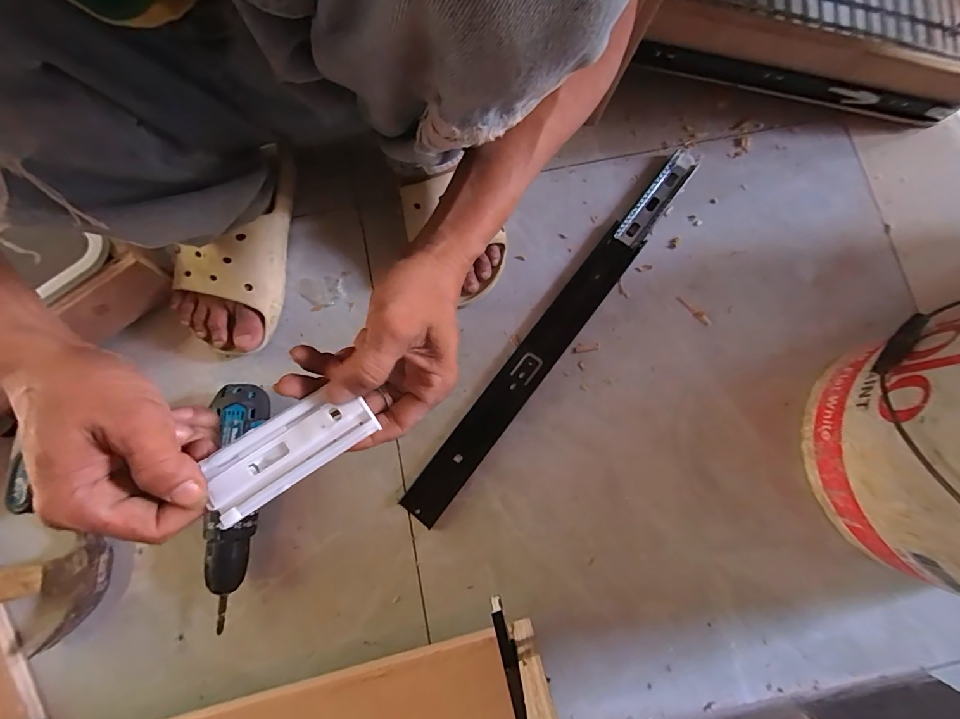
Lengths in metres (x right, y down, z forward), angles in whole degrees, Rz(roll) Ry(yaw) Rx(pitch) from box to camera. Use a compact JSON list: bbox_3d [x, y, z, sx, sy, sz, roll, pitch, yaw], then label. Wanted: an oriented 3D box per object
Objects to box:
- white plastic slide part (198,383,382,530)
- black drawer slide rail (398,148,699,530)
[{"bbox_3d":[-0.112,0.052,0.250,0.095,0.010,0.040,-30,81,-15],"label":"white plastic slide part"},{"bbox_3d":[0.092,-0.037,0.481,0.044,0.008,0.522,37,82,7],"label":"black drawer slide rail"}]

